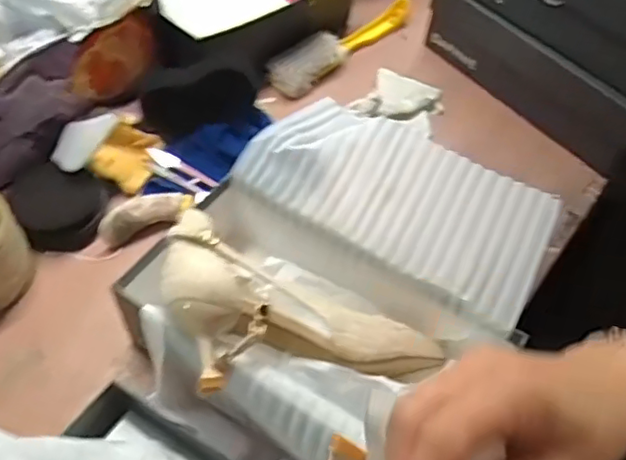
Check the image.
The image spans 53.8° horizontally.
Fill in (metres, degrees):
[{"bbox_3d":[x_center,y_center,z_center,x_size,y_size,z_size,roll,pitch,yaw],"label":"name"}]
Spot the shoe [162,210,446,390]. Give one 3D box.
[{"bbox_3d":[-0.001,0.083,0.490,0.255,0.067,0.132,21,55,-10],"label":"shoe"}]

